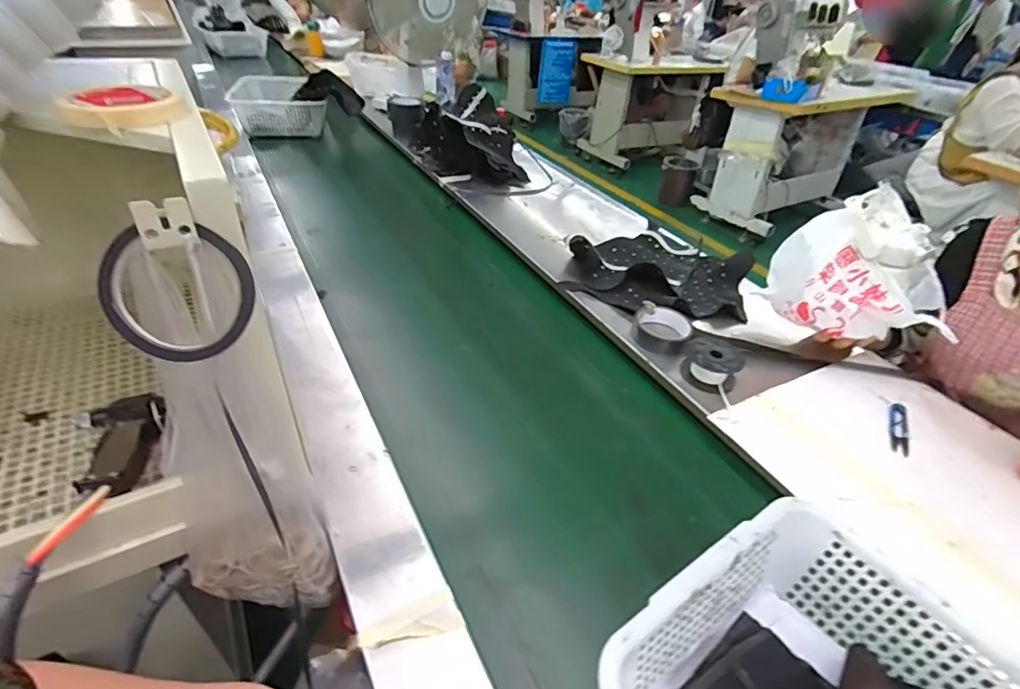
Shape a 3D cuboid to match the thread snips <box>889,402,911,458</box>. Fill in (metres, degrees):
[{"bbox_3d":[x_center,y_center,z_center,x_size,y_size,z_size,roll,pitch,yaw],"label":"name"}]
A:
[{"bbox_3d":[0.548,0.116,0.688,0.022,0.008,0.102,21,41,18],"label":"thread snips"}]

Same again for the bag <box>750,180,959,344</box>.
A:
[{"bbox_3d":[0.522,-0.118,0.748,0.206,0.179,0.132,24,42,22],"label":"bag"}]

